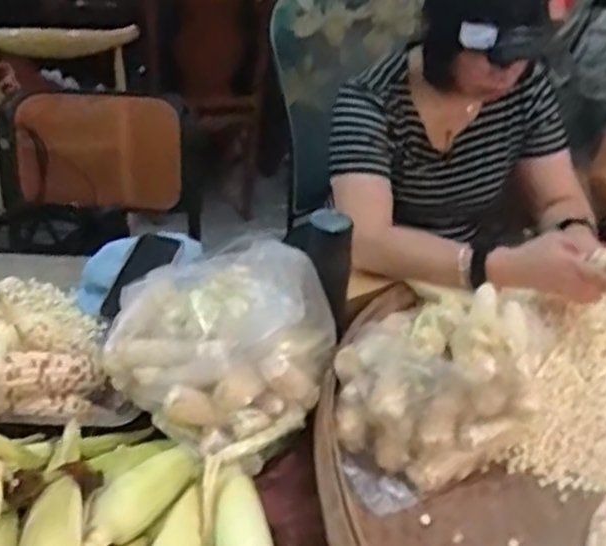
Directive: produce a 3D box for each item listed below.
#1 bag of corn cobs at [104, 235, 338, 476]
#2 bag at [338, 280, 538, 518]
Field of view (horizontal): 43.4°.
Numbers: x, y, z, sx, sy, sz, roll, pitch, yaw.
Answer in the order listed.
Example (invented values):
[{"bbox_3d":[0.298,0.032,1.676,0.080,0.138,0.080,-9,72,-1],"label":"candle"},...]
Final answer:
[{"bbox_3d":[-0.102,0.075,0.942,0.254,0.163,0.231,16,33,17],"label":"bag of corn cobs"},{"bbox_3d":[0.158,0.132,0.931,0.229,0.196,0.252,10,30,8],"label":"bag"}]

